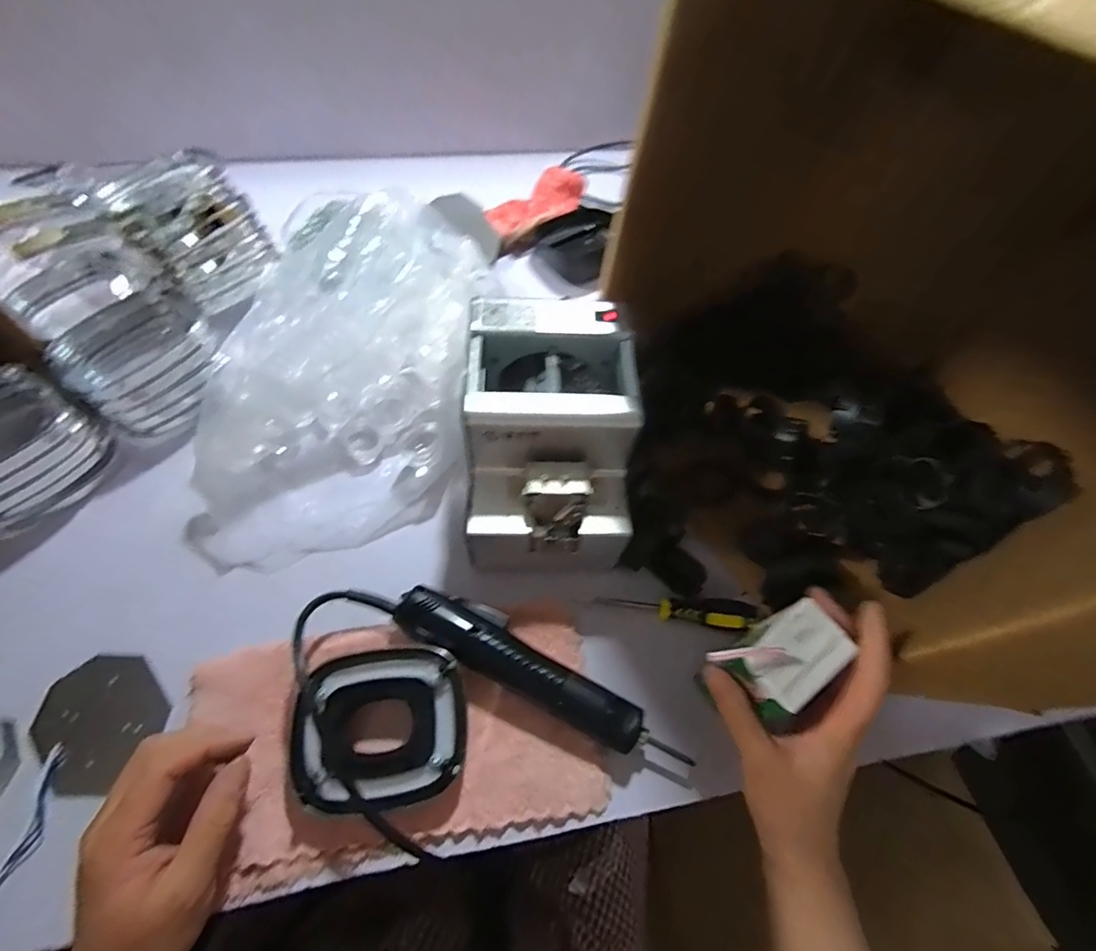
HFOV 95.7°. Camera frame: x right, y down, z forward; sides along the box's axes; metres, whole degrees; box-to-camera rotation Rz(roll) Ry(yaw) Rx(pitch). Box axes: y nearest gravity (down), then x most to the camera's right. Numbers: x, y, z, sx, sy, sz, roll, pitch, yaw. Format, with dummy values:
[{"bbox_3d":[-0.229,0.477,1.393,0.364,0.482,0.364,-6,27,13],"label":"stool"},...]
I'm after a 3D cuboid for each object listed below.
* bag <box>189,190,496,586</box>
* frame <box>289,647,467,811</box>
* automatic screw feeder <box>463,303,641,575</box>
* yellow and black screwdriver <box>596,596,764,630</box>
[{"bbox_3d":[-0.195,-0.101,0.477,0.239,0.106,0.377,9,60,2],"label":"bag"},{"bbox_3d":[-0.117,0.177,0.349,0.110,0.028,0.094,-7,61,-7],"label":"frame"},{"bbox_3d":[0.000,-0.029,0.416,0.123,0.143,0.177,2,60,-2],"label":"automatic screw feeder"},{"bbox_3d":[0.109,0.111,0.416,0.131,0.023,0.024,8,60,1],"label":"yellow and black screwdriver"}]

